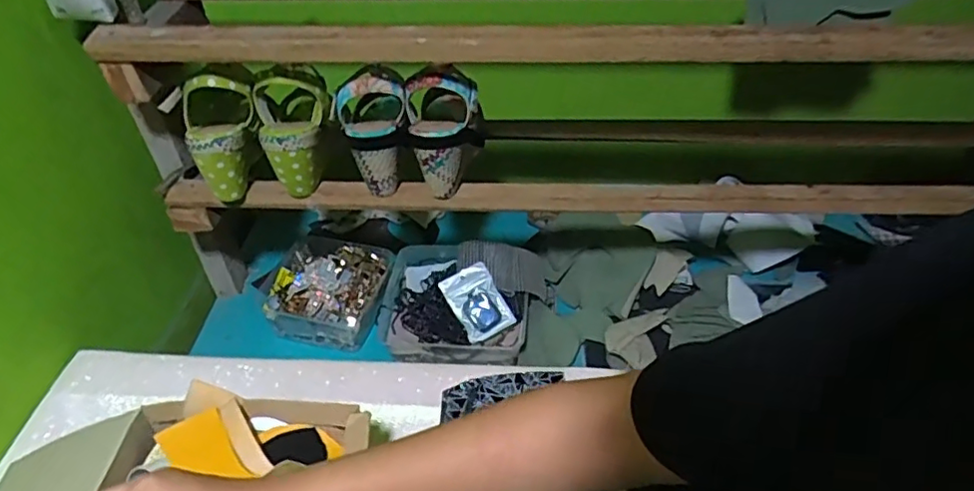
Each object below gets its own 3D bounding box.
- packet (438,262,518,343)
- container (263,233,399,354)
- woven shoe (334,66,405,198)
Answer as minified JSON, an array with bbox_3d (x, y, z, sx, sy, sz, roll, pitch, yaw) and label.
[{"bbox_3d":[-0.013,0.077,0.828,0.068,0.013,0.098,-30,79,-3],"label":"packet"},{"bbox_3d":[-0.230,0.061,0.899,0.158,0.072,0.164,7,42,9],"label":"container"},{"bbox_3d":[-0.130,-0.133,0.703,0.077,0.134,0.095,-9,42,-9],"label":"woven shoe"}]

